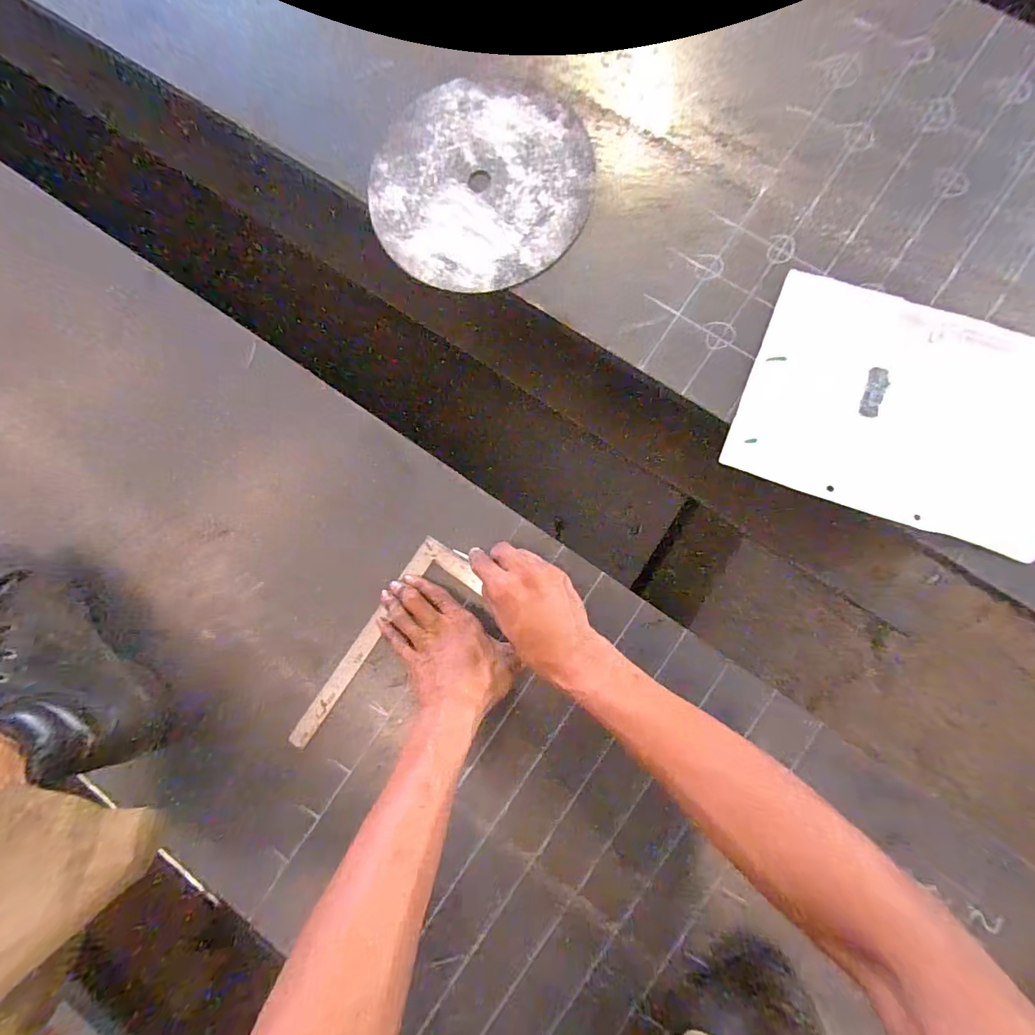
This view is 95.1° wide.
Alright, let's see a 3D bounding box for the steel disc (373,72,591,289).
[{"bbox_3d":[-0.043,-0.361,0.517,0.236,0.009,0.229,0,87,8],"label":"steel disc"}]

